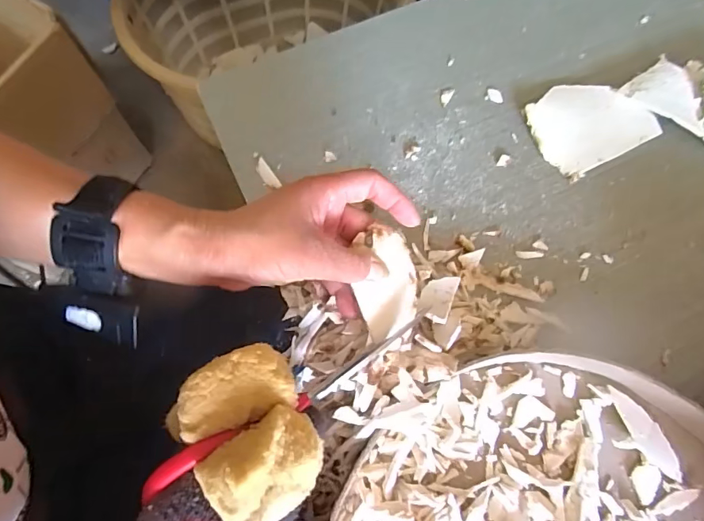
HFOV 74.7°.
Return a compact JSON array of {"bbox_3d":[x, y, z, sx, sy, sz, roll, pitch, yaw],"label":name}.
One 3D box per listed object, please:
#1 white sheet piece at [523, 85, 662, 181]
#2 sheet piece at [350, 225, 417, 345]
[{"bbox_3d":[0.222,-0.132,0.437,0.106,0.012,0.085,-27,71,-10],"label":"white sheet piece"},{"bbox_3d":[0.023,0.015,0.300,0.040,0.006,0.072,4,82,-11],"label":"sheet piece"}]

